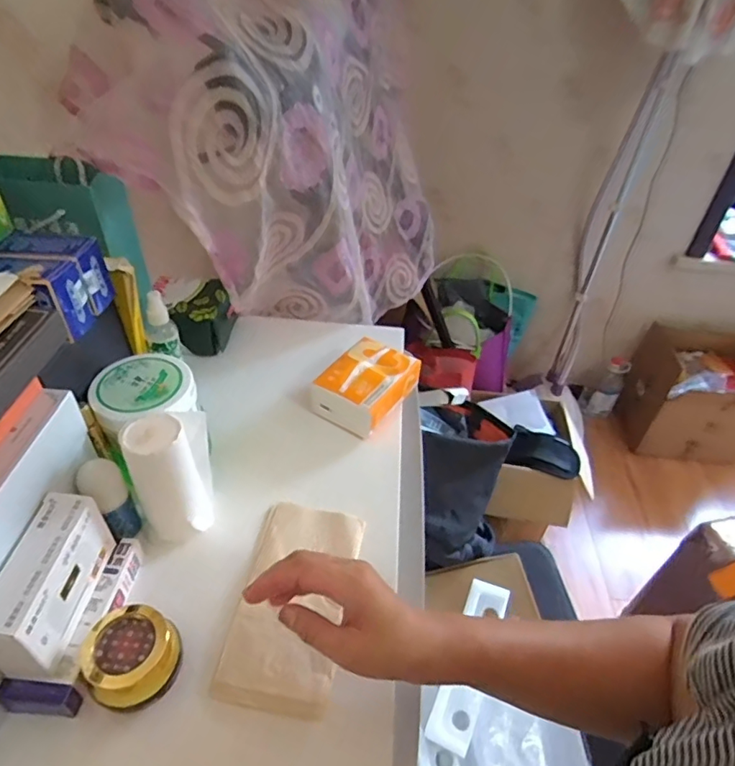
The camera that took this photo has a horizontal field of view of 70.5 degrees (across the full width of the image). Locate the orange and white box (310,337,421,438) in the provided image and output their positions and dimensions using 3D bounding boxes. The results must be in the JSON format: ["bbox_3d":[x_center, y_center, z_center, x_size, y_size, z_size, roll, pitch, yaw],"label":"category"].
[{"bbox_3d":[-0.003,0.001,0.649,0.103,0.052,0.118,24,45,20],"label":"orange and white box"}]

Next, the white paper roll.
[{"bbox_3d":[-0.181,0.078,0.482,0.057,0.122,0.076,-2,42,-6],"label":"white paper roll"}]

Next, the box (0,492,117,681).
[{"bbox_3d":[-0.241,0.156,0.391,0.041,0.072,0.129,3,42,-2],"label":"box"}]

